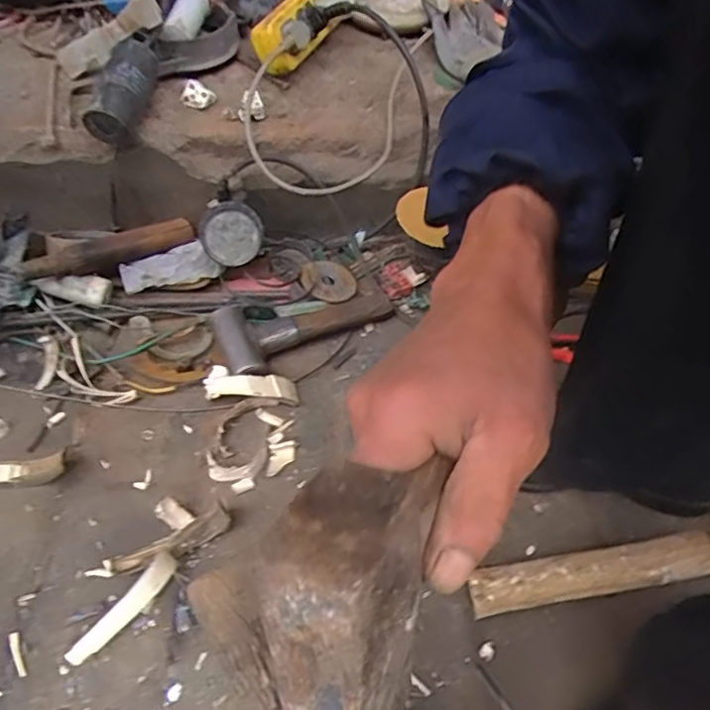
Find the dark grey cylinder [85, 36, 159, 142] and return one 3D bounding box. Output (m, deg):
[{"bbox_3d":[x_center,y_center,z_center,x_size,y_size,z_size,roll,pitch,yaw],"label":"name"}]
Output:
[{"bbox_3d":[-0.252,-0.290,0.625,0.045,0.047,0.114,18,79,9],"label":"dark grey cylinder"}]

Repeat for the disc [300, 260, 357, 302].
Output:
[{"bbox_3d":[-0.031,-0.091,0.690,0.066,0.007,0.075,22,42,-8],"label":"disc"}]

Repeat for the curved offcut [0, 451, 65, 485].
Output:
[{"bbox_3d":[-0.313,0.103,0.533,0.094,0.035,0.024,0,53,-4],"label":"curved offcut"}]

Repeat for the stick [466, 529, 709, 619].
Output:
[{"bbox_3d":[0.207,0.186,0.490,0.202,0.039,0.035,-6,54,-9],"label":"stick"}]

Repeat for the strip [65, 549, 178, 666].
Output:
[{"bbox_3d":[-0.187,0.207,0.468,0.020,0.010,0.102,44,71,-4],"label":"strip"}]

